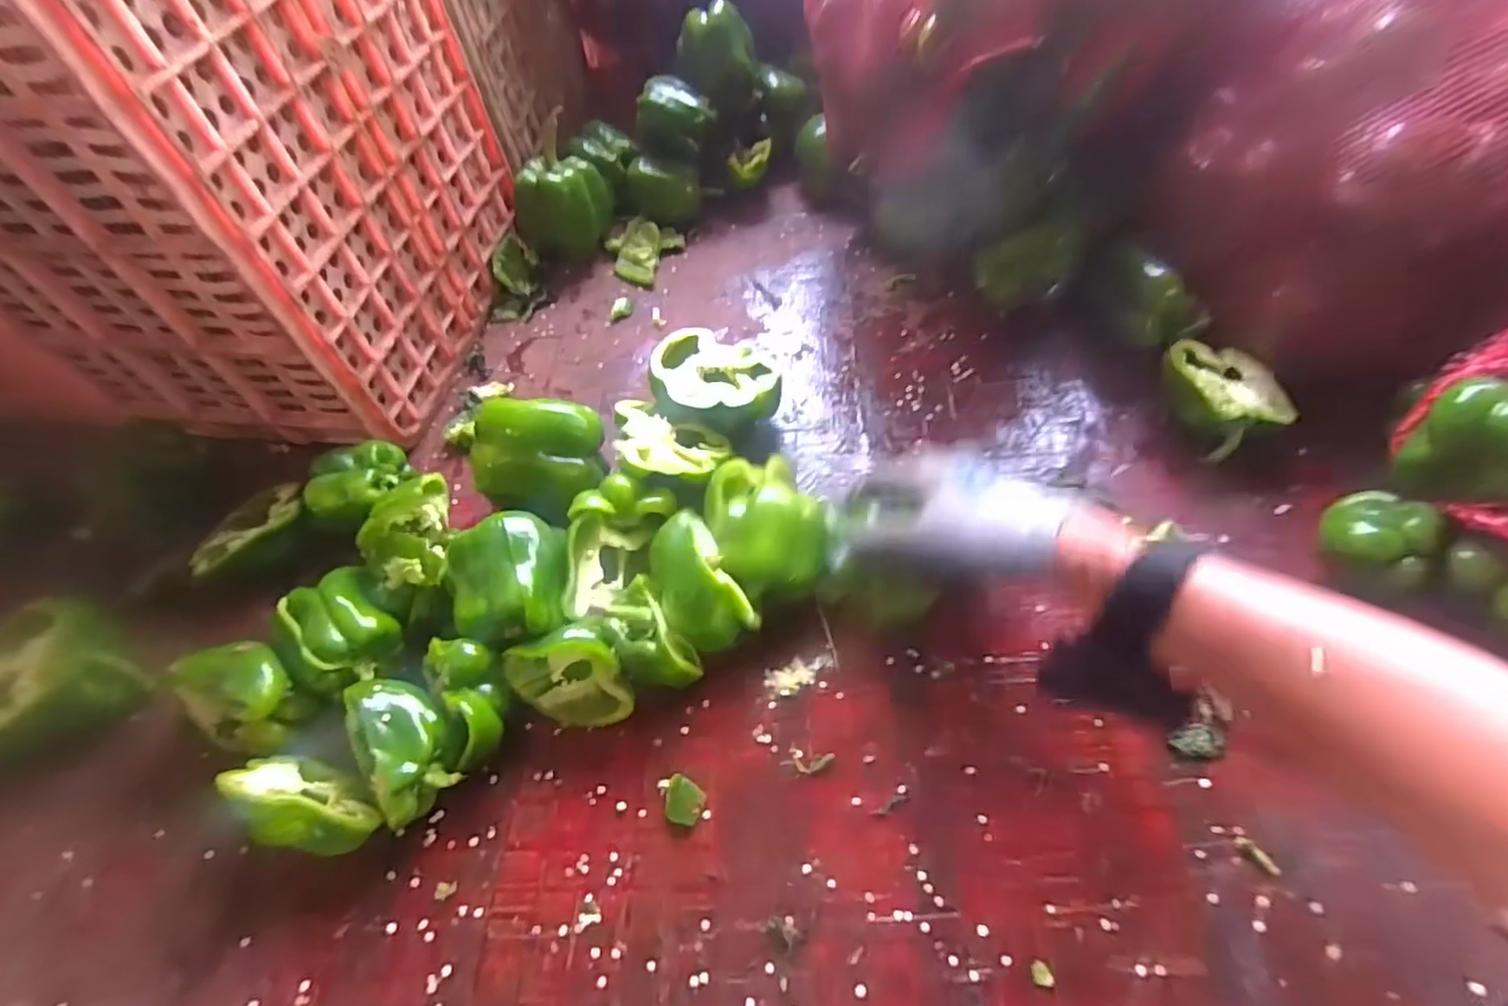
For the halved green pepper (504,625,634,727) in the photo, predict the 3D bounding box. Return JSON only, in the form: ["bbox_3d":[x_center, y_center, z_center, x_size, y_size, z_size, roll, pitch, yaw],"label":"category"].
[{"bbox_3d":[-0.114,0.108,0.418,0.081,0.059,0.043,12,58,13],"label":"halved green pepper"}]

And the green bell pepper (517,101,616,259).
[{"bbox_3d":[-0.207,-0.327,0.711,0.089,0.101,0.088,13,57,15],"label":"green bell pepper"}]

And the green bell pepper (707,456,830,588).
[{"bbox_3d":[0.008,0.018,0.471,0.072,0.068,0.101,-17,55,-6],"label":"green bell pepper"}]

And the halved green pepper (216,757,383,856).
[{"bbox_3d":[-0.261,0.178,0.387,0.085,0.069,0.045,17,59,16],"label":"halved green pepper"}]

